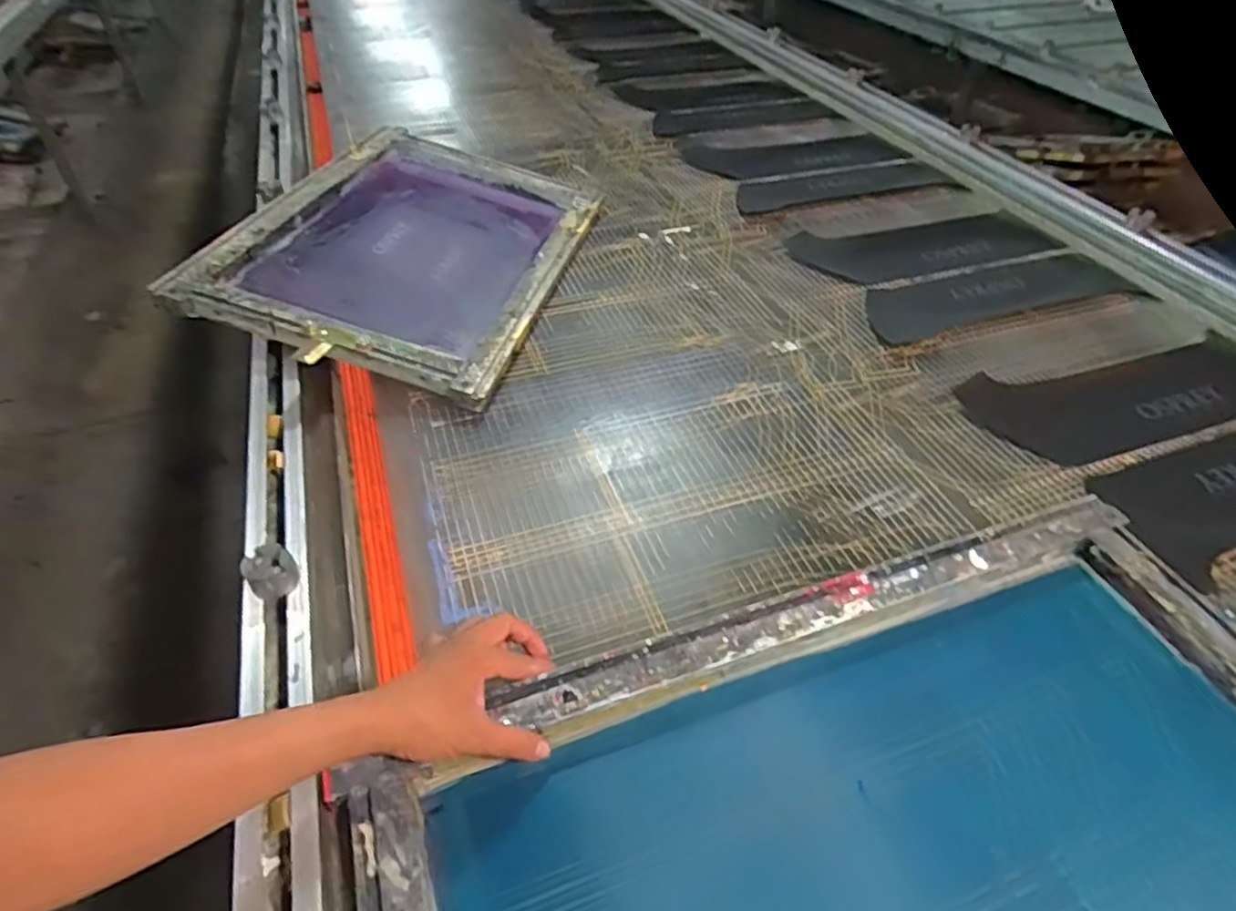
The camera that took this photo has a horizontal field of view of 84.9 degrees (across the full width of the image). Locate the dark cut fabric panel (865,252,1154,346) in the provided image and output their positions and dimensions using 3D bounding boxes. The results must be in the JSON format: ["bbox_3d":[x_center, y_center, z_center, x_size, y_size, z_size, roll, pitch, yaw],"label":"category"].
[{"bbox_3d":[0.542,-0.236,0.978,0.423,0.005,0.144,-11,45,-11],"label":"dark cut fabric panel"}]

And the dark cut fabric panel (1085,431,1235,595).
[{"bbox_3d":[0.691,0.030,0.719,0.427,0.008,0.145,-14,44,-14],"label":"dark cut fabric panel"}]

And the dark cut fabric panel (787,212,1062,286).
[{"bbox_3d":[0.506,-0.345,1.117,0.440,0.010,0.162,-10,45,-11],"label":"dark cut fabric panel"}]

